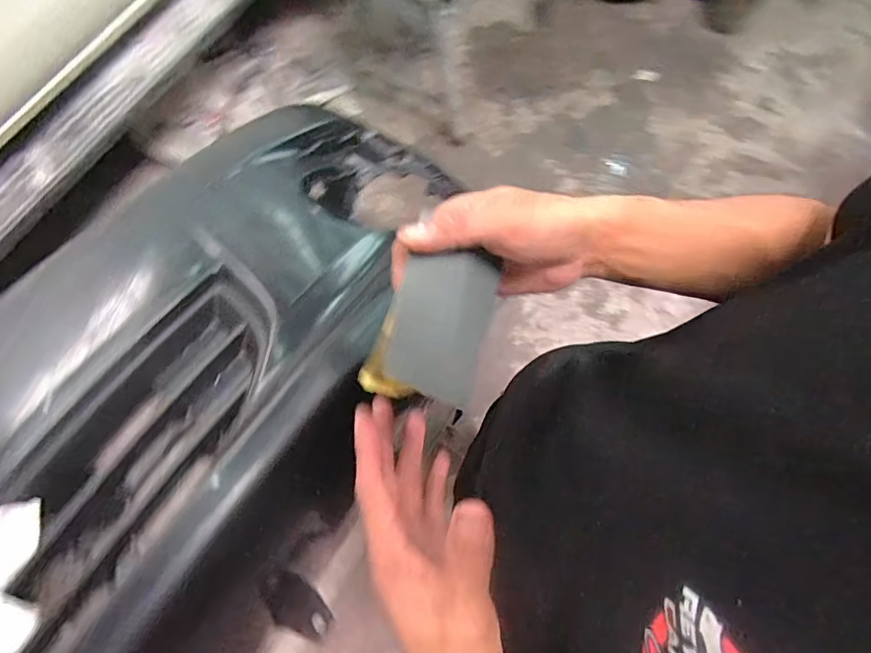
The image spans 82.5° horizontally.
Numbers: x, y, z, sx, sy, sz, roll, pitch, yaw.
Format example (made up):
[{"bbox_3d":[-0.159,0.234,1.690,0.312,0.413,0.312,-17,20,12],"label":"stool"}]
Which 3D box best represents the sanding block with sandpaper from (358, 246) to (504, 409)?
[{"bbox_3d":[-0.002,0.002,0.306,0.063,0.023,0.090,21,72,-18],"label":"sanding block with sandpaper"}]

